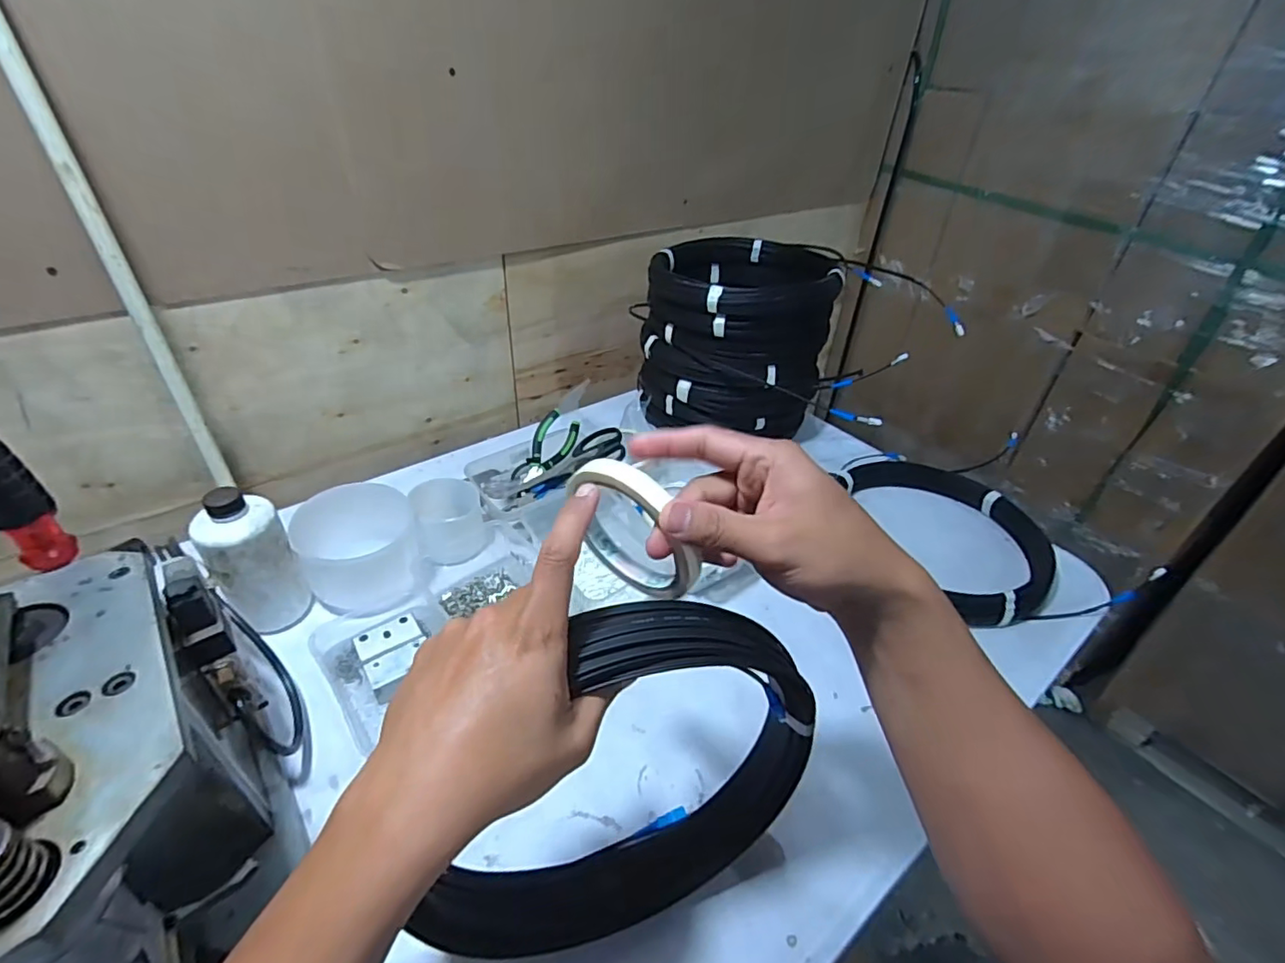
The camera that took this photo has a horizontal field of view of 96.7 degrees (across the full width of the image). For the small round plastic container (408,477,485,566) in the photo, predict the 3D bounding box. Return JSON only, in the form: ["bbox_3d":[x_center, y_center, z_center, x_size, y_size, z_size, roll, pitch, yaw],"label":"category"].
[{"bbox_3d":[-0.239,0.045,0.709,0.080,0.065,0.092,-14,40,-23],"label":"small round plastic container"}]

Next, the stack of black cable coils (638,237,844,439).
[{"bbox_3d":[0.148,-0.236,0.925,0.278,0.219,0.262,13,37,11],"label":"stack of black cable coils"}]

